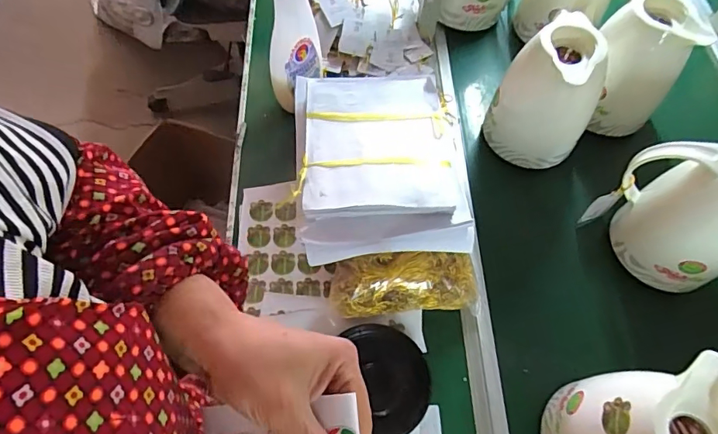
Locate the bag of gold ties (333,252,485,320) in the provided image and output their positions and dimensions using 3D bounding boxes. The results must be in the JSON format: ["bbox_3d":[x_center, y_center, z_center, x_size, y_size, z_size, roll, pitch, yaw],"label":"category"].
[{"bbox_3d":[0.060,0.087,0.608,0.185,0.063,0.067,0,62,-1],"label":"bag of gold ties"}]

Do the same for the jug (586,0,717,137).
[{"bbox_3d":[0.392,-0.231,0.707,0.107,0.176,0.143,-12,63,-7],"label":"jug"}]

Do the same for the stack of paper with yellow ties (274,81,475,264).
[{"bbox_3d":[0.026,-0.077,0.629,0.211,0.066,0.255,-3,62,-3],"label":"stack of paper with yellow ties"}]

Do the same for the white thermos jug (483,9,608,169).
[{"bbox_3d":[0.263,-0.160,0.668,0.114,0.175,0.114,-29,66,-15],"label":"white thermos jug"}]

